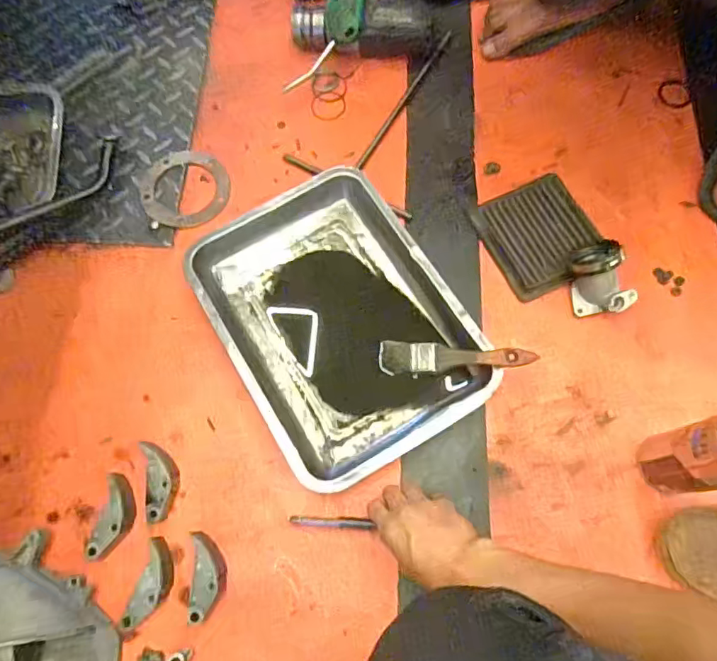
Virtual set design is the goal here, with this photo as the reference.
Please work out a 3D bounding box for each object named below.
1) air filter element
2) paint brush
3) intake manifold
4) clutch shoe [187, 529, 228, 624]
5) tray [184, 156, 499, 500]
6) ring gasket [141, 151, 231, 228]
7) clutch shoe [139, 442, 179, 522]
[{"bbox_3d":[0.224,-0.119,0.665,0.125,0.029,0.142,-23,71,-7],"label":"air filter element"},{"bbox_3d":[0.106,0.034,0.591,0.167,0.007,0.036,2,90,16],"label":"paint brush"},{"bbox_3d":[0.282,-0.062,0.610,0.067,0.076,0.080,-19,71,-5],"label":"intake manifold"},{"bbox_3d":[-0.153,0.252,0.545,0.034,0.014,0.082,-4,70,0],"label":"clutch shoe"},{"bbox_3d":[-0.028,-0.019,0.628,0.252,0.044,0.353,-30,72,-9],"label":"tray"},{"bbox_3d":[-0.231,-0.190,0.708,0.114,0.006,0.113,-1,70,1],"label":"ring gasket"},{"bbox_3d":[-0.213,0.159,0.568,0.035,0.013,0.085,-12,70,-3],"label":"clutch shoe"}]

